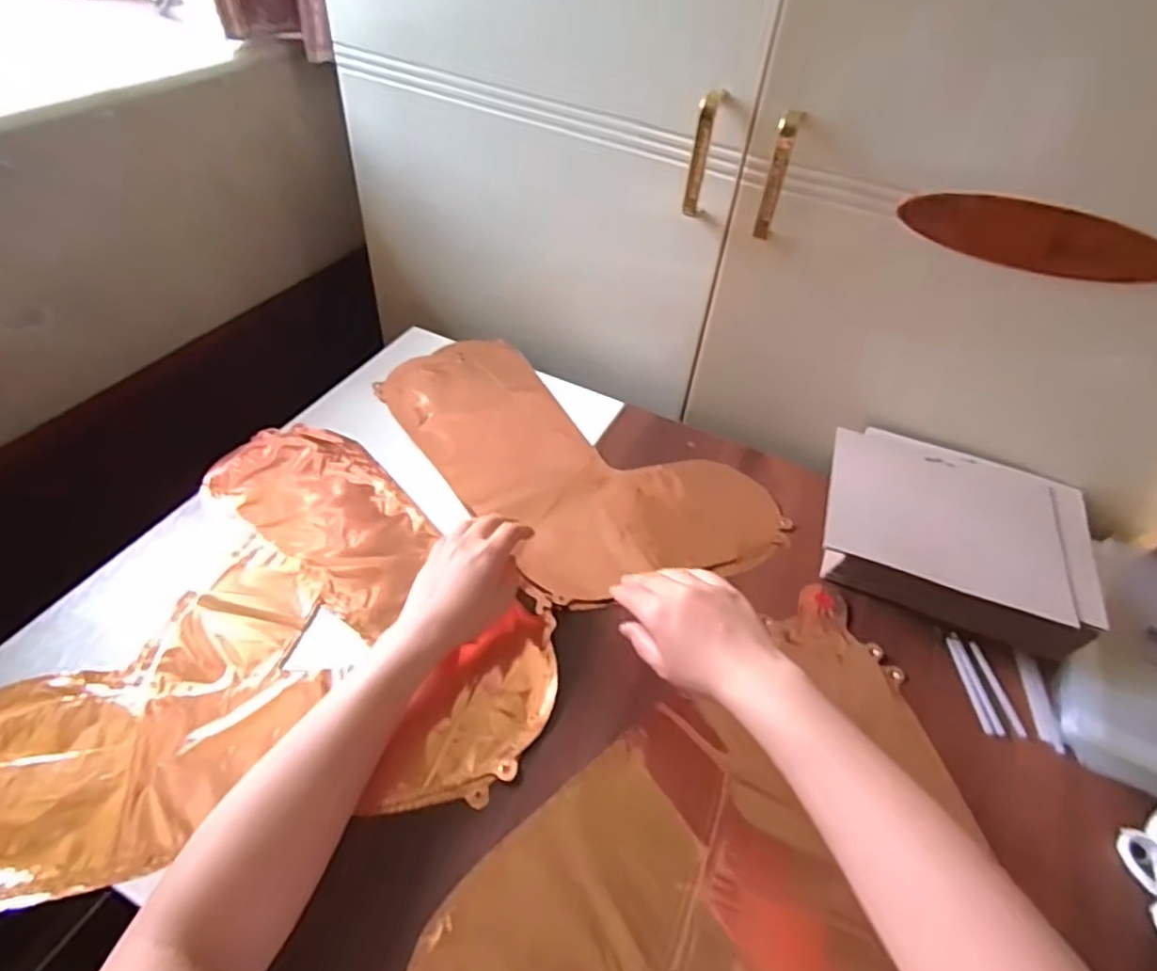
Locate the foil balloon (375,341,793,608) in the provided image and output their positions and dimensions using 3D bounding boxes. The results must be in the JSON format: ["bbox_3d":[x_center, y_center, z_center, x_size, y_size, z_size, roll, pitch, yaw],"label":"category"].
[{"bbox_3d":[-0.030,-0.020,0.651,0.428,0.010,0.229,32,51,24],"label":"foil balloon"}]

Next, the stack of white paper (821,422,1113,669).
[{"bbox_3d":[0.332,0.043,0.592,0.220,0.054,0.178,22,48,15],"label":"stack of white paper"}]

